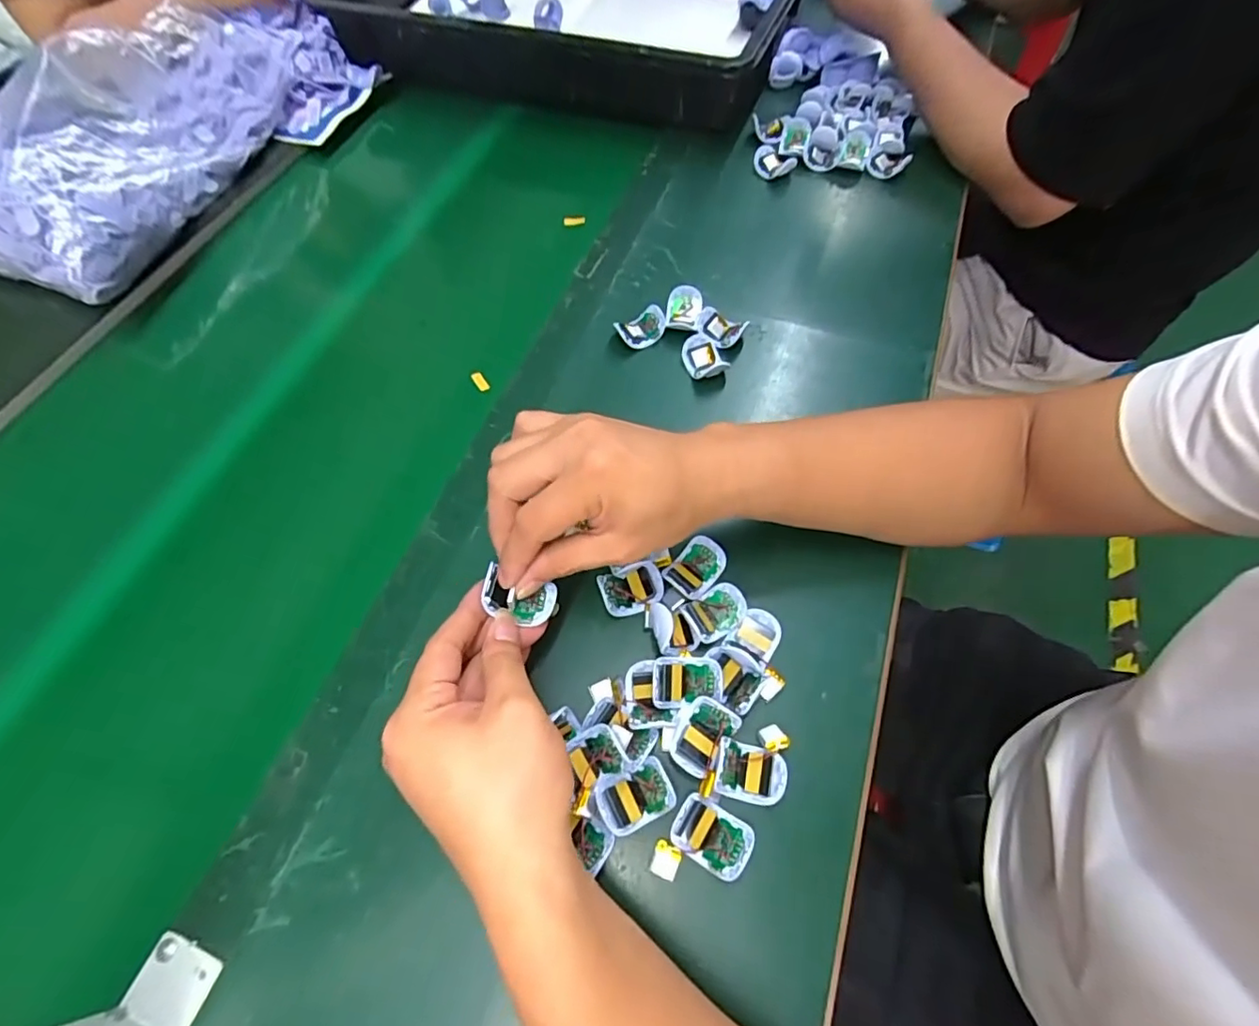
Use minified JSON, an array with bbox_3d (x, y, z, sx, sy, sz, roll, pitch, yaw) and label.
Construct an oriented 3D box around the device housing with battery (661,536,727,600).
[{"bbox_3d":[0.045,0.037,0.386,0.041,0.011,0.029,-40,67,-18],"label":"device housing with battery"}]

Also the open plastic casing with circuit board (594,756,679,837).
[{"bbox_3d":[0.003,0.160,0.322,0.042,0.011,0.031,-18,62,-7],"label":"open plastic casing with circuit board"}]

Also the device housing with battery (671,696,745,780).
[{"bbox_3d":[0.042,0.130,0.332,0.032,0.018,0.040,30,66,17],"label":"device housing with battery"}]

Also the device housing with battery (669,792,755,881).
[{"bbox_3d":[0.045,0.176,0.312,0.041,0.011,0.030,28,66,17],"label":"device housing with battery"}]

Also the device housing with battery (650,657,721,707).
[{"bbox_3d":[0.035,0.103,0.349,0.042,0.014,0.028,-5,61,0],"label":"device housing with battery"}]

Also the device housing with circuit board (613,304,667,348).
[{"bbox_3d":[0.010,-0.165,0.501,0.044,0.019,0.030,-20,62,-8],"label":"device housing with circuit board"}]

